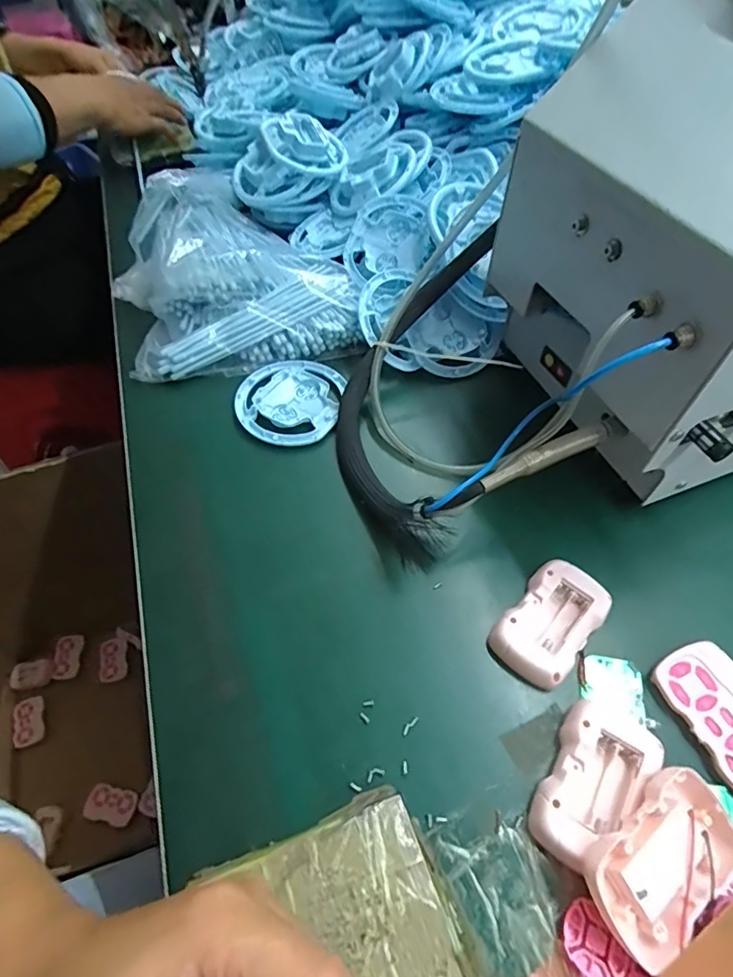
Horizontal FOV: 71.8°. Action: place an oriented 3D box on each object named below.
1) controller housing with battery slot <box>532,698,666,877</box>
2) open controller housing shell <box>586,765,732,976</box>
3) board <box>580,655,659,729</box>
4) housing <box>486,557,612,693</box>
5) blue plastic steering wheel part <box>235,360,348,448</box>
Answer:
[{"bbox_3d":[0.127,0.168,0.289,0.048,0.022,0.085,36,63,22],"label":"controller housing with battery slot"},{"bbox_3d":[0.152,0.193,0.264,0.089,0.020,0.054,-30,80,-23],"label":"open controller housing shell"},{"bbox_3d":[0.164,0.129,0.328,0.042,0.008,0.036,19,58,12],"label":"board"},{"bbox_3d":[0.126,0.092,0.347,0.051,0.018,0.088,37,63,22],"label":"housing"},{"bbox_3d":[-0.072,-0.084,0.475,0.094,0.010,0.107,8,56,5],"label":"blue plastic steering wheel part"}]

